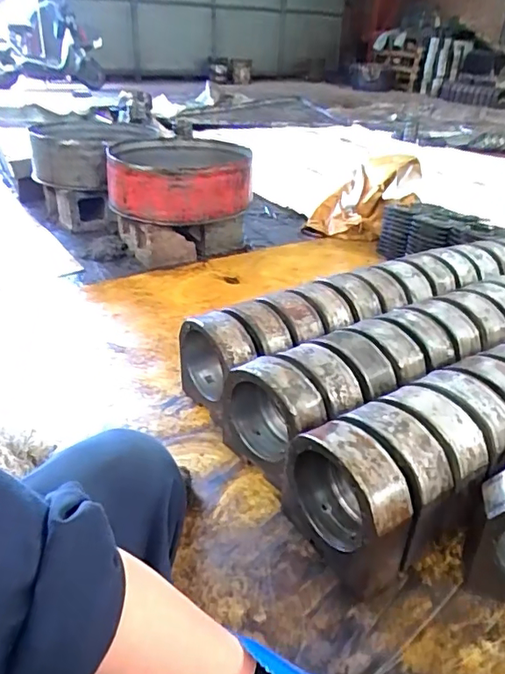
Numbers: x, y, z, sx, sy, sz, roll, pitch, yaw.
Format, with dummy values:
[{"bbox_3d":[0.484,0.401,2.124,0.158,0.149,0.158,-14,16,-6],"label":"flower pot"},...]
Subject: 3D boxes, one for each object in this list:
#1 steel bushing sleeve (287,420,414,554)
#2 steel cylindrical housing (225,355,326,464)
[{"bbox_3d":[0.161,0.278,0.923,0.091,0.235,0.225,-18,36,-30],"label":"steel bushing sleeve"},{"bbox_3d":[0.041,0.150,1.068,0.084,0.194,0.225,-24,40,-37],"label":"steel cylindrical housing"}]

